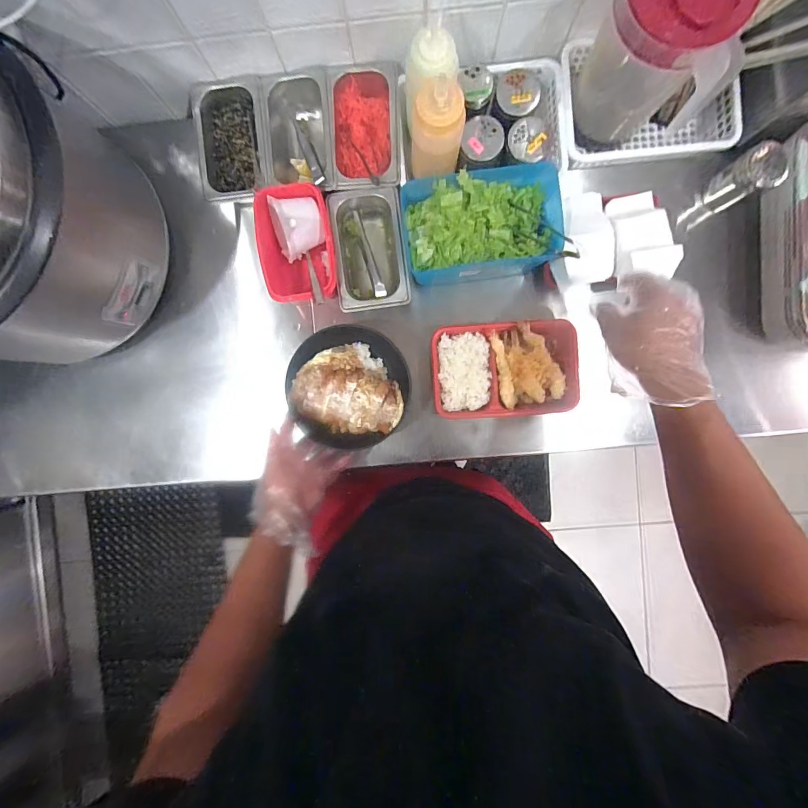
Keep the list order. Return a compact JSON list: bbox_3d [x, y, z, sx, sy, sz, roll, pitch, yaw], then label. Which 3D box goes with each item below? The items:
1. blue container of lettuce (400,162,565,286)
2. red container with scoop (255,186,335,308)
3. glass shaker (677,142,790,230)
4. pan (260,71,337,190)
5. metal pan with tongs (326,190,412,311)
[{"bbox_3d":[0.110,-0.256,0.574,0.223,0.075,0.143,-9,91,2],"label":"blue container of lettuce"},{"bbox_3d":[-0.155,-0.226,0.612,0.105,0.107,0.165,-10,91,2],"label":"red container with scoop"},{"bbox_3d":[0.510,-0.337,0.642,0.066,0.164,0.062,0,91,1],"label":"glass shaker"},{"bbox_3d":[-0.155,-0.392,0.607,0.104,0.081,0.169,-2,91,1],"label":"pan"},{"bbox_3d":[-0.050,-0.228,0.609,0.103,0.053,0.178,-7,91,2],"label":"metal pan with tongs"}]

